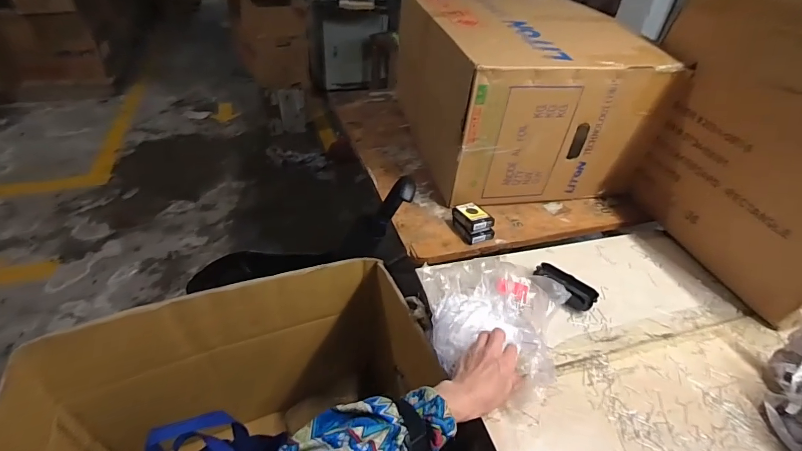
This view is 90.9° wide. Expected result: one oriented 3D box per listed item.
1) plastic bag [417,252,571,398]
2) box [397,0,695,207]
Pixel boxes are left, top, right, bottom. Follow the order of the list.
[{"bbox_3d":[0.142,0.138,0.613,0.232,0.072,0.200,9,38,6],"label":"plastic bag"},{"bbox_3d":[0.273,-0.349,1.007,0.459,0.335,0.547,-7,39,-14],"label":"box"}]

